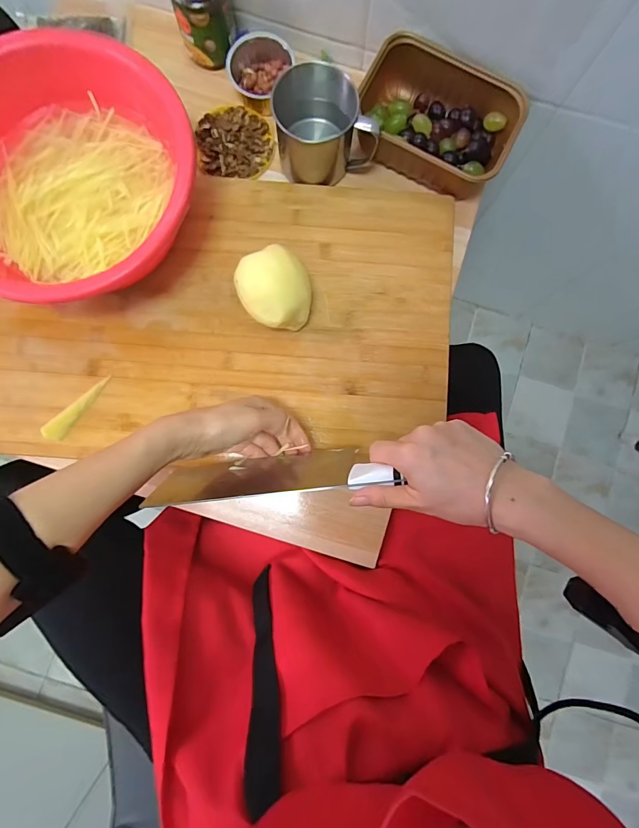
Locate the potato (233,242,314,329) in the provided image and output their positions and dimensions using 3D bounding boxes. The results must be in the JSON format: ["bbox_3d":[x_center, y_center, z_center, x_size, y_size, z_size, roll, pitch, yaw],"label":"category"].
[{"bbox_3d":[-0.045,-0.128,0.411,0.070,0.076,0.072,0,86,-1],"label":"potato"}]

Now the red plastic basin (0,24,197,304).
[{"bbox_3d":[-0.265,-0.253,0.408,0.258,0.088,0.243,0,86,-1],"label":"red plastic basin"}]

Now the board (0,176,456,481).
[{"bbox_3d":[-0.111,-0.115,0.447,0.520,0.018,0.331,4,86,0],"label":"board"}]

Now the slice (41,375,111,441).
[{"bbox_3d":[-0.263,-0.005,0.422,0.088,0.012,0.019,-43,87,-3],"label":"slice"}]

